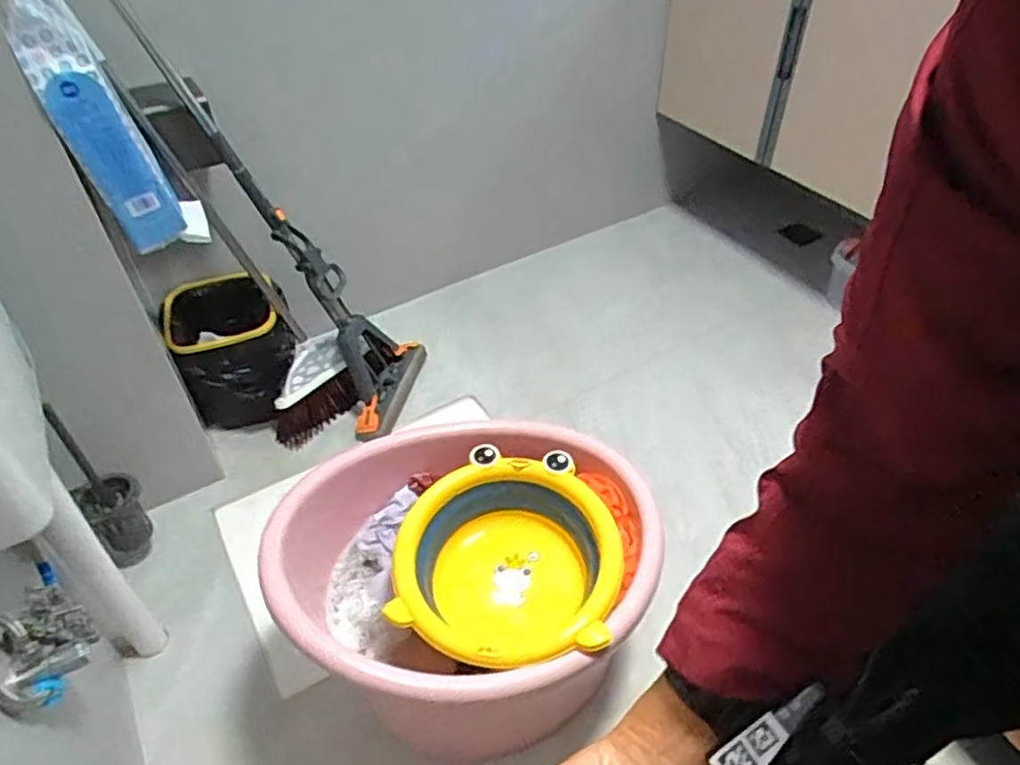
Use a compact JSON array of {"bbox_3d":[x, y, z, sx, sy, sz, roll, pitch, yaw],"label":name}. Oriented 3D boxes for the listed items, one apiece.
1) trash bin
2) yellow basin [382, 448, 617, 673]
[{"bbox_3d":[-0.569,-0.064,1.443,0.245,0.247,0.193,-20,45,-19],"label":"trash bin"},{"bbox_3d":[-0.004,0.254,0.926,0.290,0.133,0.290,-5,42,-4],"label":"yellow basin"}]

